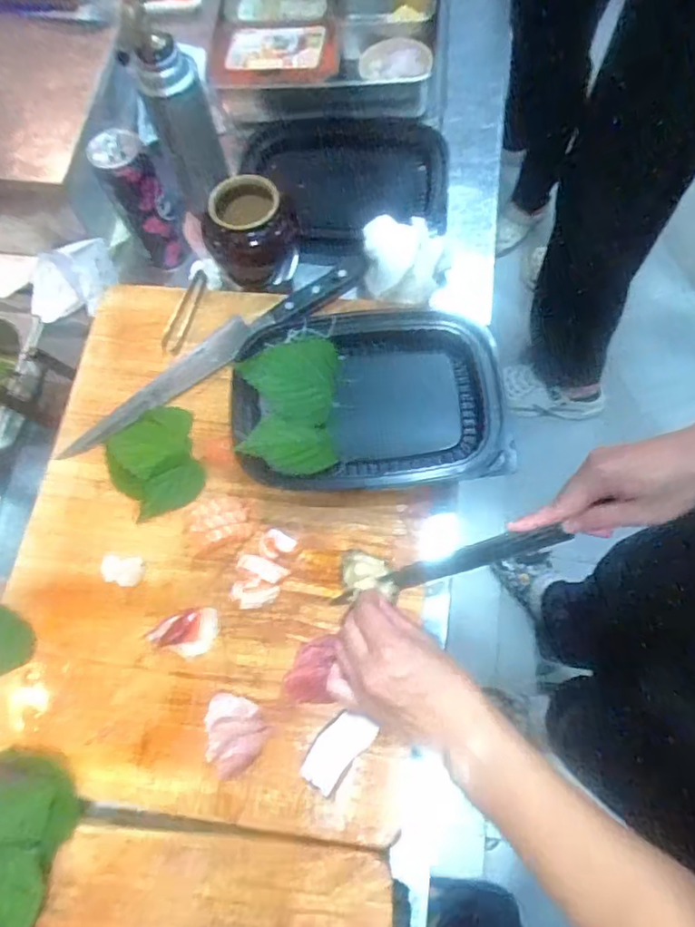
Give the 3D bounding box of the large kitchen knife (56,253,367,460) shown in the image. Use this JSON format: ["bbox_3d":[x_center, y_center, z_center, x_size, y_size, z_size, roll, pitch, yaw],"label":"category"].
[{"bbox_3d":[-0.133,-0.118,0.581,0.350,0.029,0.049,-31,72,-8],"label":"large kitchen knife"}]

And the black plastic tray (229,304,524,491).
[{"bbox_3d":[0.020,-0.062,0.548,0.253,0.035,0.177,-4,70,2],"label":"black plastic tray"}]

